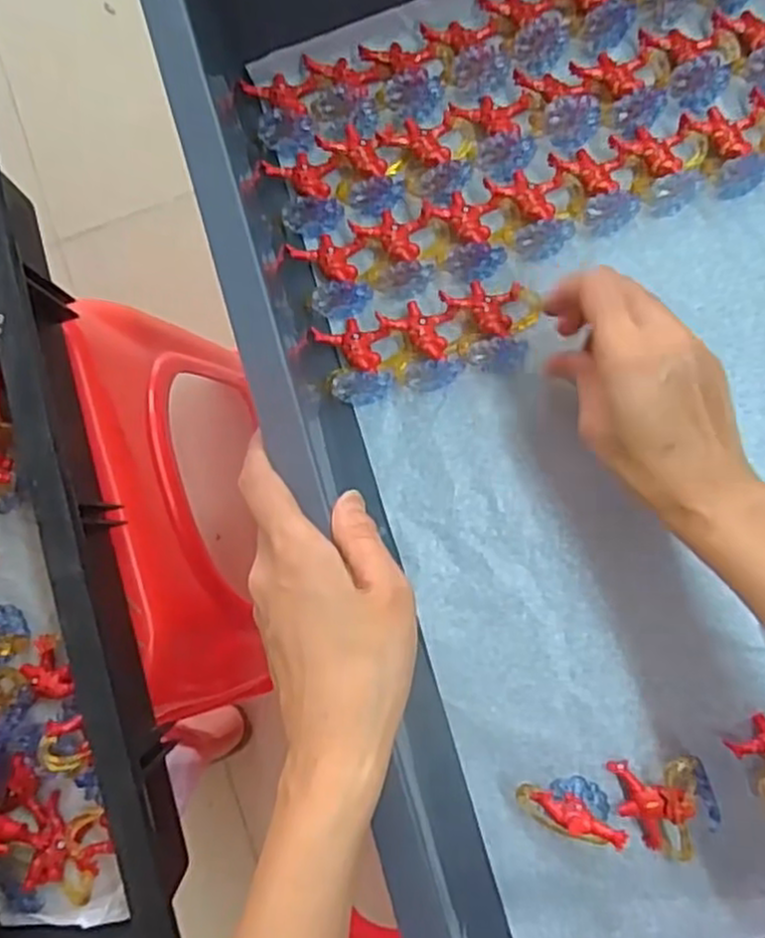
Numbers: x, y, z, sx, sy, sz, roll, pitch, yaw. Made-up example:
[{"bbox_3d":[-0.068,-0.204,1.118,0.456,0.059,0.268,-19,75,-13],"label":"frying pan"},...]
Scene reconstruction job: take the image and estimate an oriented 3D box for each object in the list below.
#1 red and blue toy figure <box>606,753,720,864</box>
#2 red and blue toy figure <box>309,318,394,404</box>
[{"bbox_3d":[0.155,0.185,0.397,0.044,0.026,0.055,-15,85,2],"label":"red and blue toy figure"},{"bbox_3d":[-0.015,-0.064,0.426,0.041,0.024,0.050,-19,85,1],"label":"red and blue toy figure"}]

